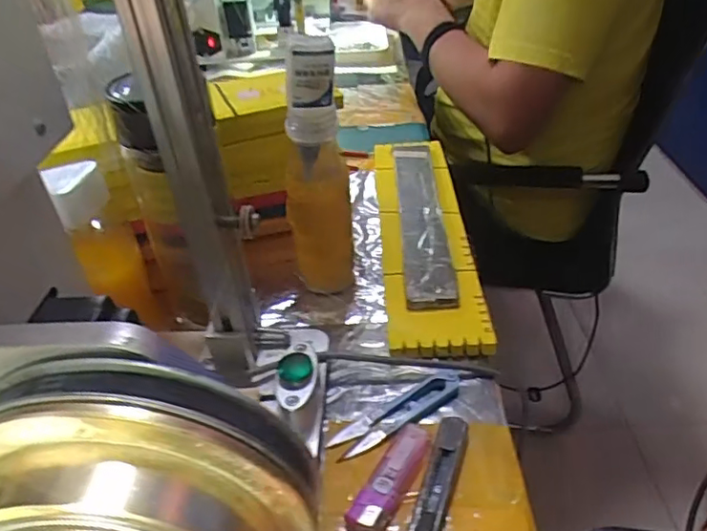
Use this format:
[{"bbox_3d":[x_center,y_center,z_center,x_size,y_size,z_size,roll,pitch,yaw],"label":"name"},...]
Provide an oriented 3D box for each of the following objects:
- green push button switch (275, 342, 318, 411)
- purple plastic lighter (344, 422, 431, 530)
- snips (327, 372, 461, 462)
[{"bbox_3d":[-0.037,0.070,0.379,0.026,0.012,0.055,0,37,4],"label":"green push button switch"},{"bbox_3d":[0.022,0.133,0.357,0.024,0.014,0.083,18,42,25],"label":"purple plastic lighter"},{"bbox_3d":[0.032,0.102,0.401,0.105,0.013,0.027,-23,42,-25],"label":"snips"}]

